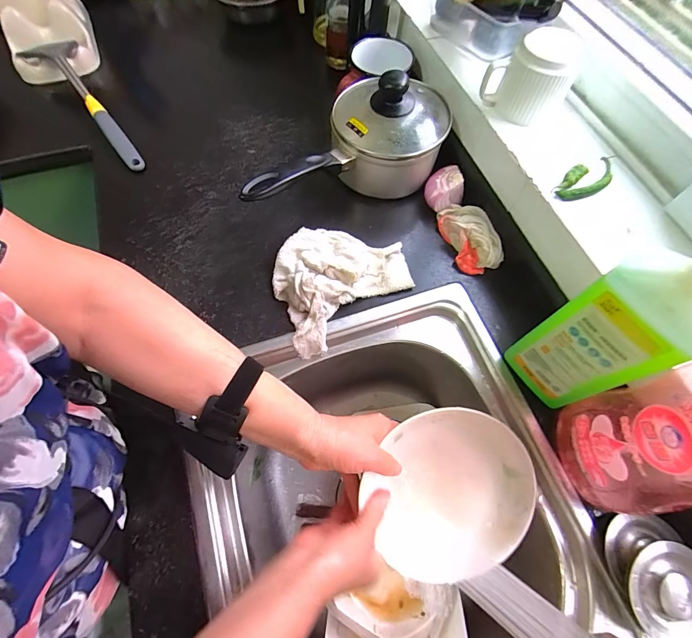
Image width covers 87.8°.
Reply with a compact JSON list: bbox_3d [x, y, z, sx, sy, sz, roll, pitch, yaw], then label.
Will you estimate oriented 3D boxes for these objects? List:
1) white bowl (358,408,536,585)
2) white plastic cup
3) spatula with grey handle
[{"bbox_3d":[0.110,0.187,0.387,0.176,0.060,0.176,0,85,-2],"label":"white bowl"},{"bbox_3d":[0.237,-0.314,0.455,0.097,0.080,0.096,28,67,10],"label":"white plastic cup"},{"bbox_3d":[-0.418,-0.345,0.578,0.078,0.045,0.311,-34,71,-16],"label":"spatula with grey handle"}]

